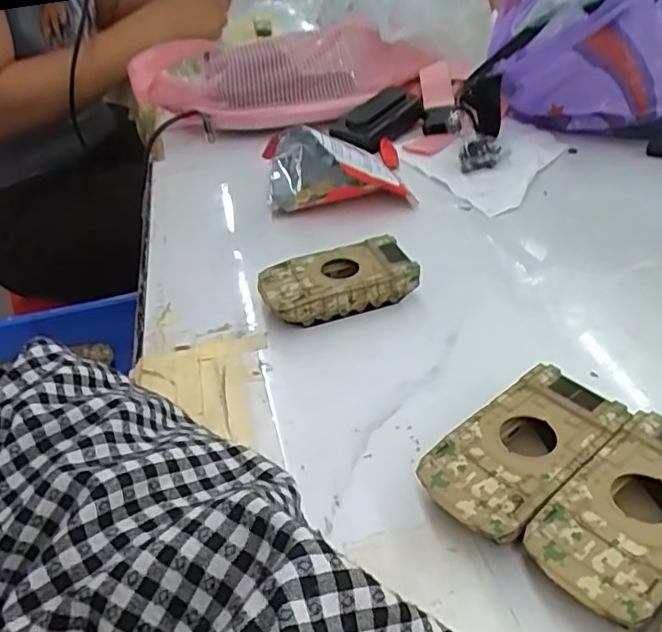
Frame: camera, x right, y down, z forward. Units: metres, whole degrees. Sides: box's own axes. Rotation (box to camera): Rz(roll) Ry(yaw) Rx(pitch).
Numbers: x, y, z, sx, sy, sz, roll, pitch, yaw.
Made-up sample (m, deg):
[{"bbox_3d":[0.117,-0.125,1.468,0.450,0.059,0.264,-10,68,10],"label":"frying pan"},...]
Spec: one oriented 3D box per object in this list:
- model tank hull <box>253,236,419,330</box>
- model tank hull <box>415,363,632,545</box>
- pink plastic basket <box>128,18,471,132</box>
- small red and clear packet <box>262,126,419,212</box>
[{"bbox_3d":[0.004,-0.020,0.409,0.095,0.028,0.047,-14,37,-12],"label":"model tank hull"},{"bbox_3d":[0.087,0.064,0.288,0.093,0.026,0.049,-30,43,-30],"label":"model tank hull"},{"bbox_3d":[-0.036,-0.252,0.674,0.318,0.082,0.142,-8,36,-4],"label":"pink plastic basket"},{"bbox_3d":[0.002,-0.124,0.517,0.104,0.063,0.075,-13,37,-9],"label":"small red and clear packet"}]

